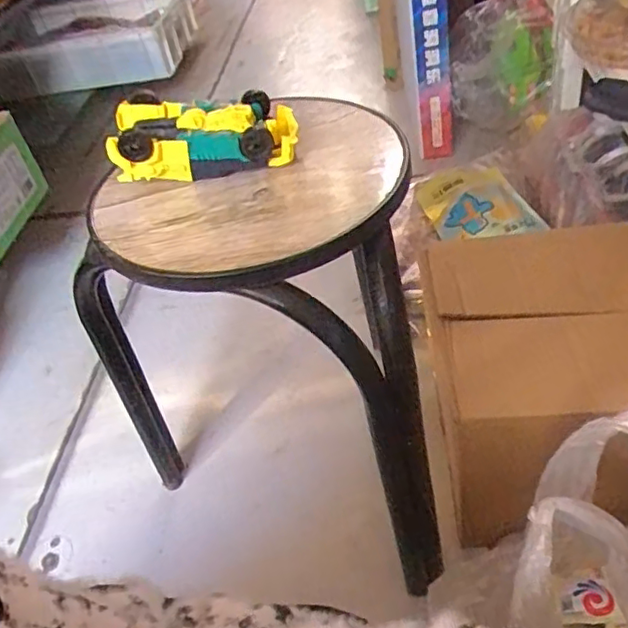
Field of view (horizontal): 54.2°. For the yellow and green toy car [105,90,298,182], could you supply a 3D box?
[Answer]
[{"bbox_3d":[-0.098,-0.162,0.543,0.158,0.044,0.096,-8,45,0],"label":"yellow and green toy car"}]

